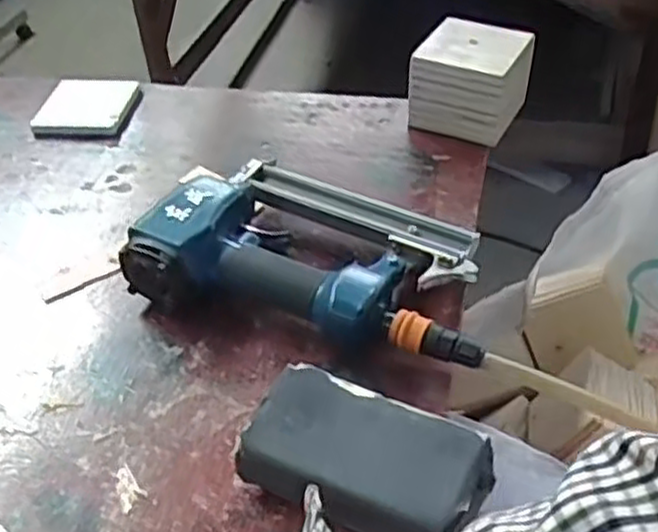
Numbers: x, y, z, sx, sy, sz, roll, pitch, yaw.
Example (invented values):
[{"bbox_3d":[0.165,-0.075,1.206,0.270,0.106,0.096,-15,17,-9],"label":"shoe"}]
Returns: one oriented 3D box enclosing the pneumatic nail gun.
[{"bbox_3d":[-0.004,-0.012,0.581,0.262,0.059,0.153,15,47,19],"label":"pneumatic nail gun"}]

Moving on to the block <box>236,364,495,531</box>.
[{"bbox_3d":[0.022,0.112,0.457,0.136,0.033,0.076,18,48,22],"label":"block"}]

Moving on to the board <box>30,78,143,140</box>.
[{"bbox_3d":[-0.254,-0.166,0.807,0.100,0.017,0.095,2,44,7],"label":"board"}]

